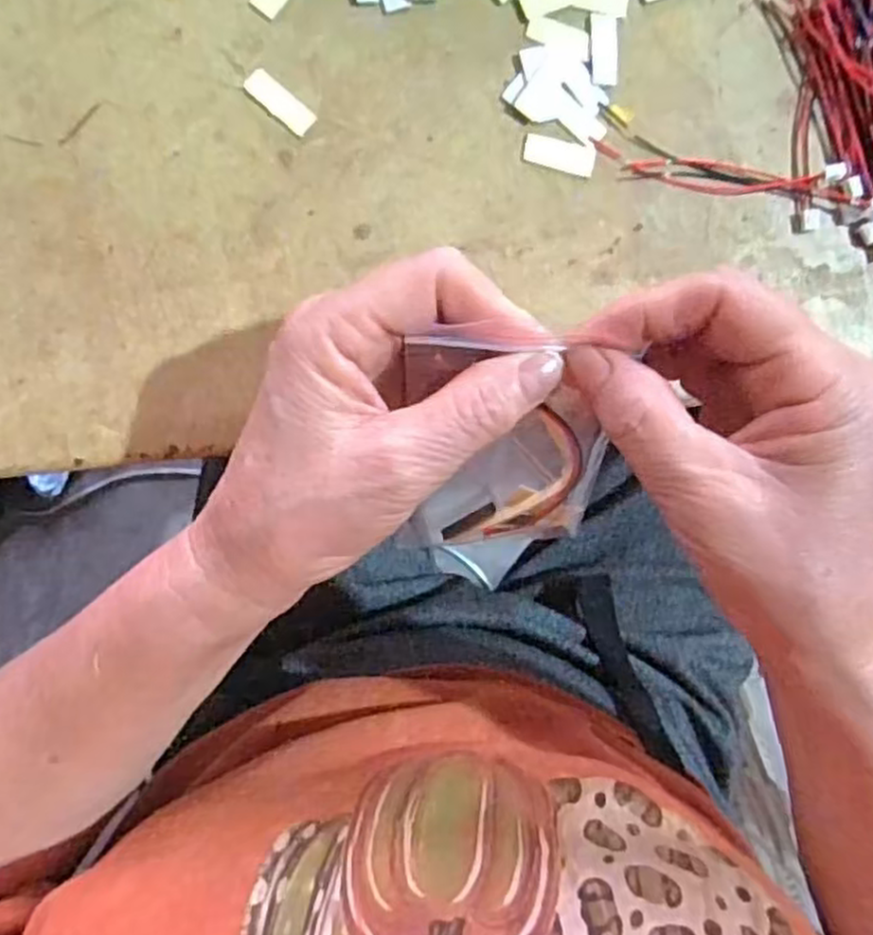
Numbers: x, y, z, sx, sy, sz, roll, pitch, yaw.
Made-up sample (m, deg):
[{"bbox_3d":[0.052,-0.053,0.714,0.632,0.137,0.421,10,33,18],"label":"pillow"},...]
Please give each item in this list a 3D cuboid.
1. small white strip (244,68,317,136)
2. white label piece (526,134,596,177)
[{"bbox_3d":[-0.059,-0.138,0.279,0.028,0.004,0.011,39,86,-6],"label":"small white strip"},{"bbox_3d":[0.049,-0.124,0.291,0.028,0.004,0.012,9,89,-7],"label":"white label piece"}]

